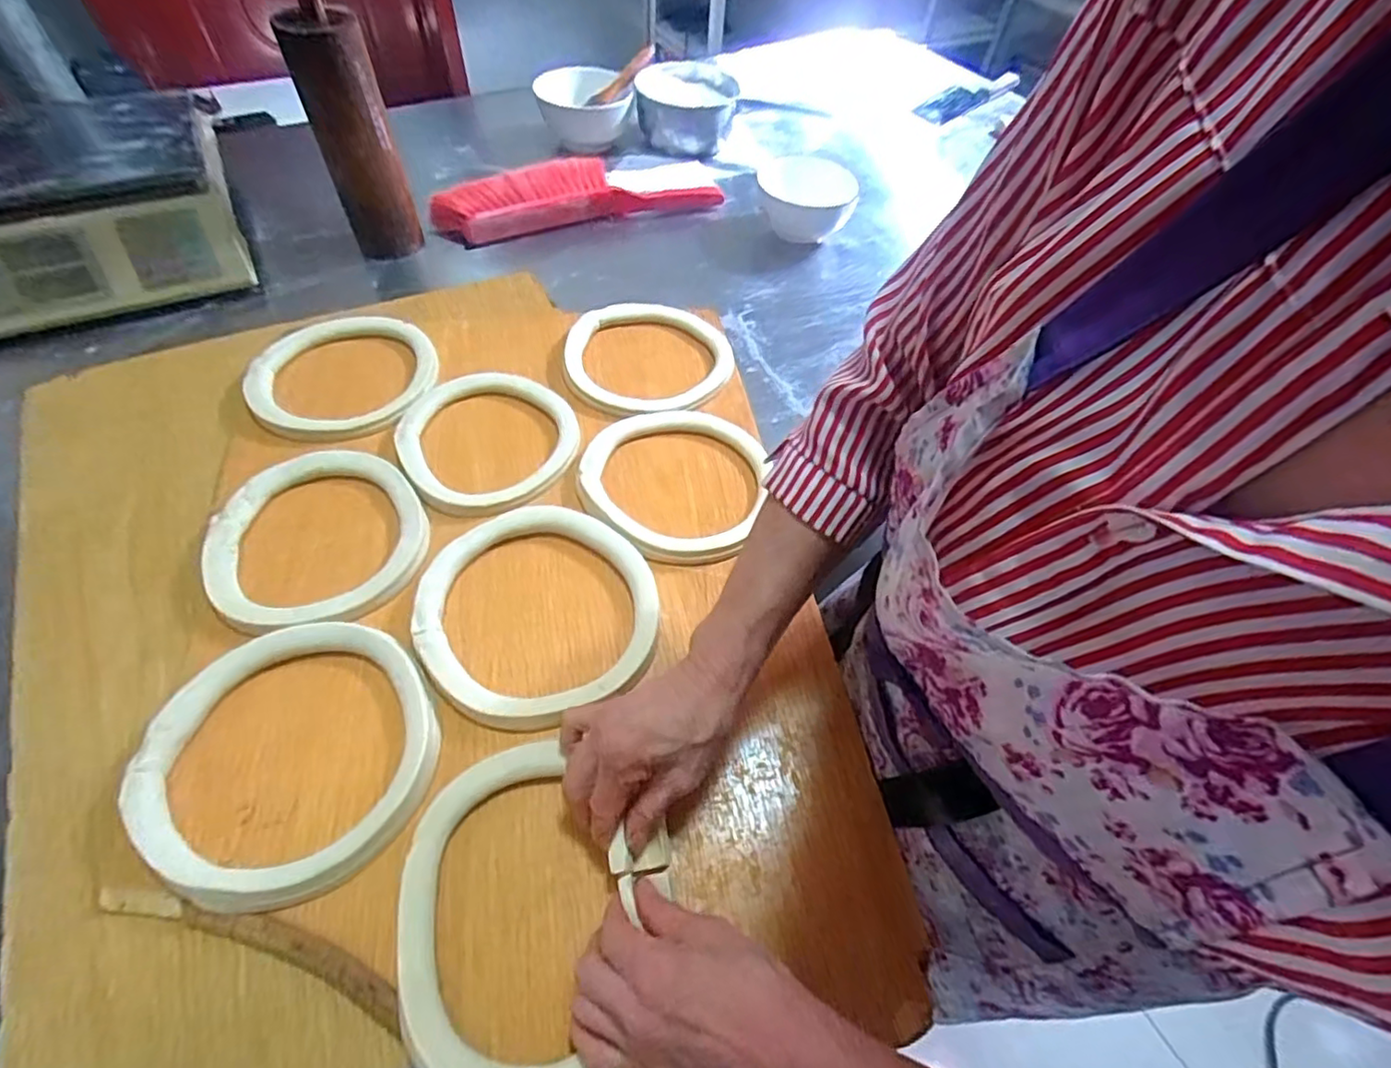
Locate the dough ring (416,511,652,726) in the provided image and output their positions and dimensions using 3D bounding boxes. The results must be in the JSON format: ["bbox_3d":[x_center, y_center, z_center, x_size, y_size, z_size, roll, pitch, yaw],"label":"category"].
[{"bbox_3d":[-0.125,0.058,0.505,0.184,0.024,0.181,1,54,-1],"label":"dough ring"}]

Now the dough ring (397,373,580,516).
[{"bbox_3d":[-0.207,-0.097,0.612,0.158,0.028,0.182,-32,61,-22],"label":"dough ring"}]

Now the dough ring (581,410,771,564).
[{"bbox_3d":[-0.023,-0.055,0.596,0.168,0.017,0.185,9,55,5],"label":"dough ring"}]

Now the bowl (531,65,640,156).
[{"bbox_3d":[-0.171,-0.666,0.983,0.139,0.078,0.139,1,54,-1],"label":"bowl"}]

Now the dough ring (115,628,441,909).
[{"bbox_3d":[-0.272,0.150,0.425,0.176,0.028,0.186,1,54,-1],"label":"dough ring"}]

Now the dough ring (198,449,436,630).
[{"bbox_3d":[-0.323,0.000,0.540,0.165,0.027,0.178,1,54,-1],"label":"dough ring"}]

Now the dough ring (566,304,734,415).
[{"bbox_3d":[-0.050,-0.197,0.698,0.179,0.014,0.177,1,54,-1],"label":"dough ring"}]

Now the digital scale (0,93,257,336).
[{"bbox_3d":[-0.751,-0.386,0.744,0.349,0.121,0.332,-23,58,-17],"label":"digital scale"}]

